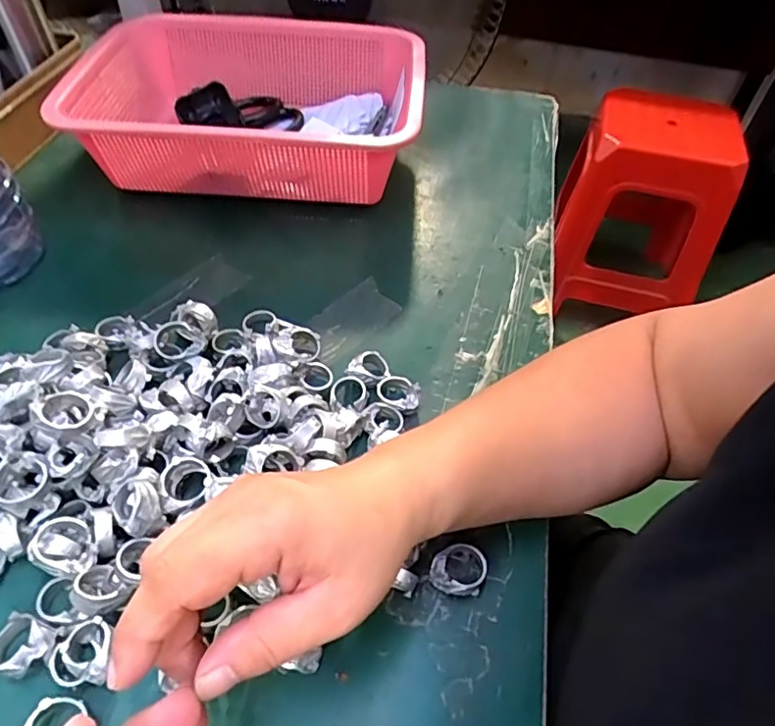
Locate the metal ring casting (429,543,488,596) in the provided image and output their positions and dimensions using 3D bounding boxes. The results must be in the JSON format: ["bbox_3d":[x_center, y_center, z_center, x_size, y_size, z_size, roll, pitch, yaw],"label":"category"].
[{"bbox_3d":[0.038,0.109,0.296,0.028,0.015,0.026,15,51,9],"label":"metal ring casting"}]

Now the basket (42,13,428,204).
[{"bbox_3d":[-0.117,-0.233,0.526,0.300,0.095,0.213,5,50,1],"label":"basket"}]

